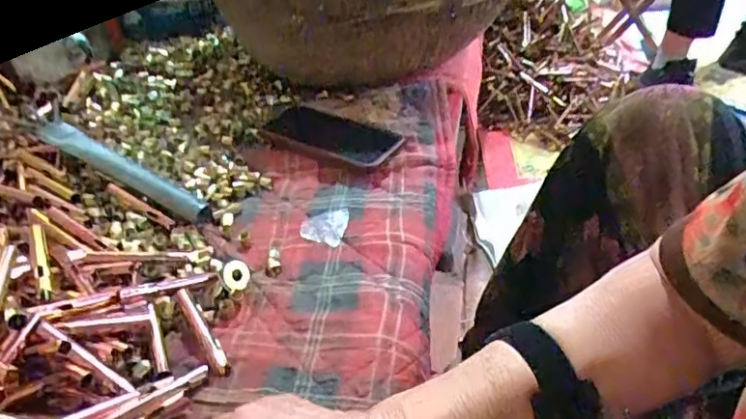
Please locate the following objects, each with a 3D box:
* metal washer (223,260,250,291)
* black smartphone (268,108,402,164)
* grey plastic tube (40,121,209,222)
[{"bbox_3d":[-0.115,0.056,0.483,0.025,0.004,0.028,14,52,-41],"label":"metal washer"},{"bbox_3d":[-0.045,-0.087,0.646,0.151,0.016,0.081,17,39,16],"label":"black smartphone"},{"bbox_3d":[-0.252,-0.040,0.582,0.207,0.018,0.033,27,45,13],"label":"grey plastic tube"}]

